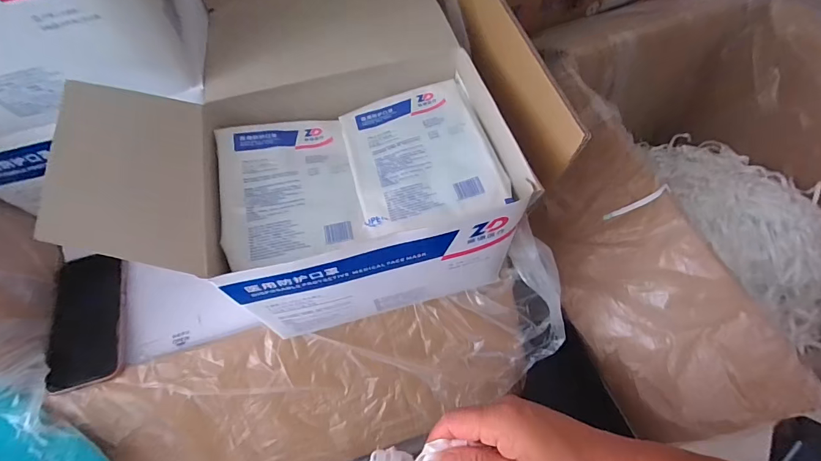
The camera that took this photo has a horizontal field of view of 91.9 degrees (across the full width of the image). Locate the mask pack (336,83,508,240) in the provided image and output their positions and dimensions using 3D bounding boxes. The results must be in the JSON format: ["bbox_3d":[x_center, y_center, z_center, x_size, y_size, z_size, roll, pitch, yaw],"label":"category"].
[{"bbox_3d":[0.007,-0.077,0.385,0.128,0.028,0.164,-14,65,-6],"label":"mask pack"}]

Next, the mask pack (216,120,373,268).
[{"bbox_3d":[-0.114,-0.044,0.375,0.120,0.020,0.156,-13,65,-6],"label":"mask pack"}]

